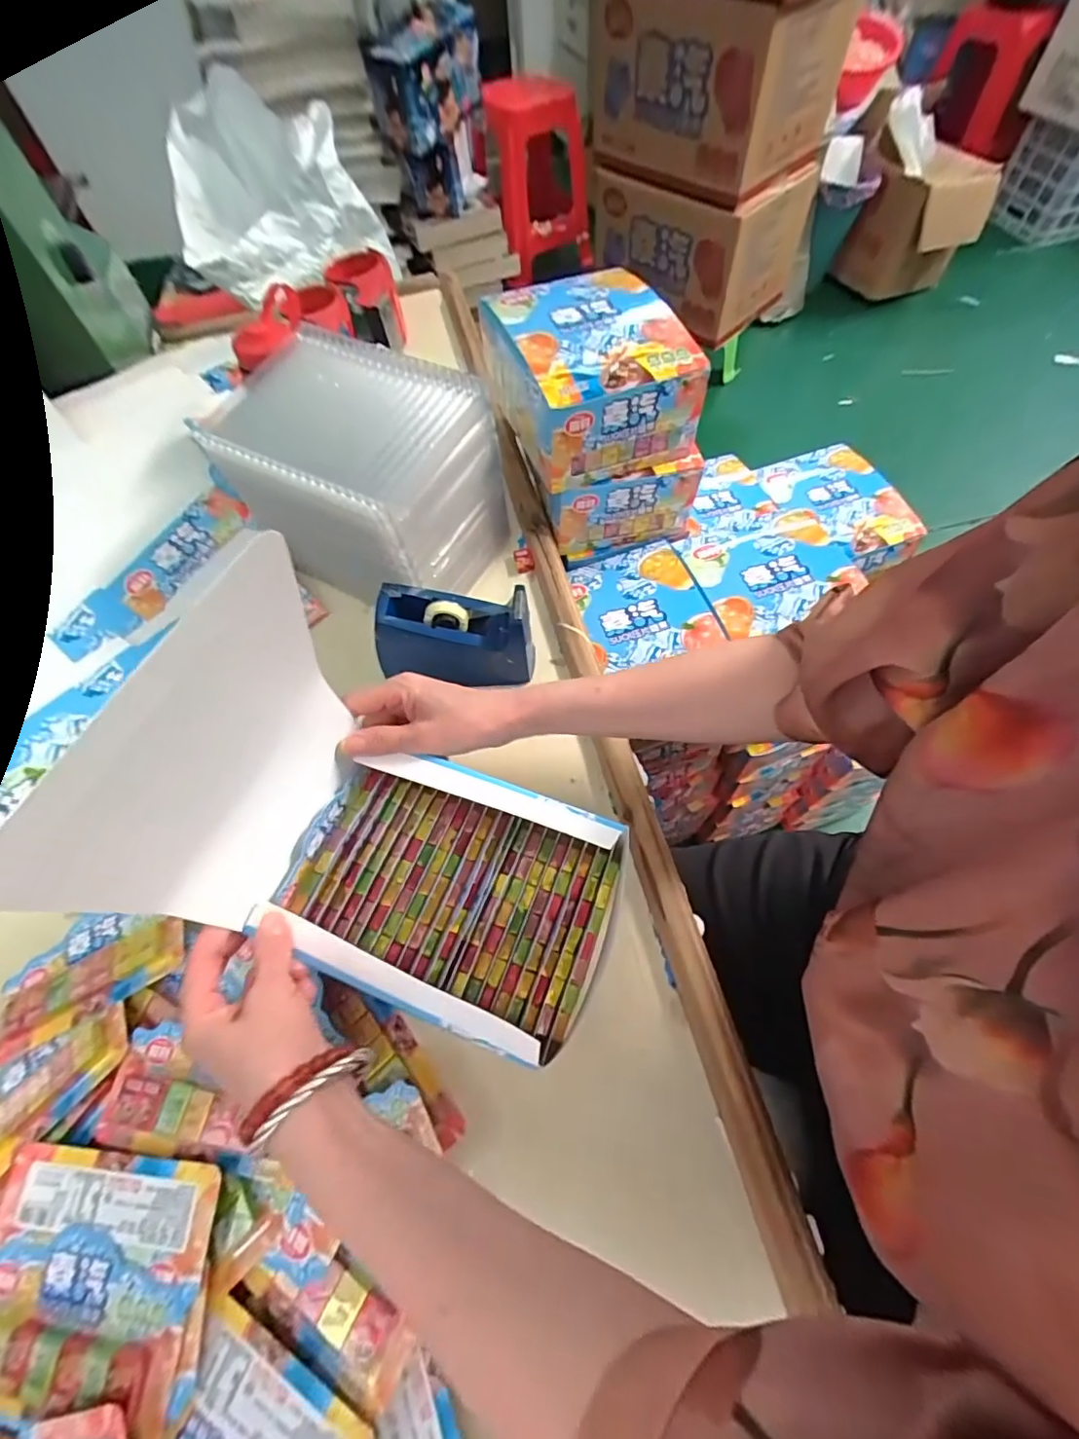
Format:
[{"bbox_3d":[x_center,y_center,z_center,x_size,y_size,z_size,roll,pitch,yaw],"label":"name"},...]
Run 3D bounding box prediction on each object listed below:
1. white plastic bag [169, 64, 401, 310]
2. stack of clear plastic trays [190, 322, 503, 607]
[{"bbox_3d":[-0.465,-0.928,0.974,0.347,0.218,0.247,-11,62,-3],"label":"white plastic bag"},{"bbox_3d":[-0.172,-0.224,0.507,0.229,0.154,0.151,26,66,15],"label":"stack of clear plastic trays"}]

